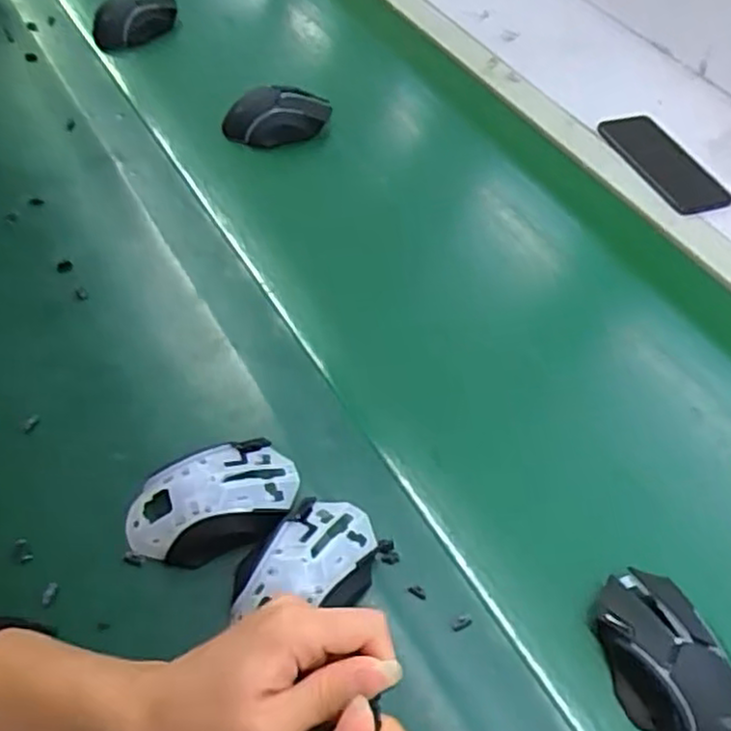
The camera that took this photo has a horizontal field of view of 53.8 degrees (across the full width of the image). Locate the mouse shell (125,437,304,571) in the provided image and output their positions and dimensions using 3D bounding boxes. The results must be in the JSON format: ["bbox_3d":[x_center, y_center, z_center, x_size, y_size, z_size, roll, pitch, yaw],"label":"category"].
[{"bbox_3d":[-0.102,0.094,0.489,0.113,0.033,0.068,-18,56,-19],"label":"mouse shell"}]

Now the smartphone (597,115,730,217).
[{"bbox_3d":[0.329,-0.224,0.800,0.069,0.009,0.162,-21,57,-11],"label":"smartphone"}]

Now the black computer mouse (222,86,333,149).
[{"bbox_3d":[-0.093,-0.266,0.766,0.110,0.045,0.051,-1,52,-6],"label":"black computer mouse"}]

